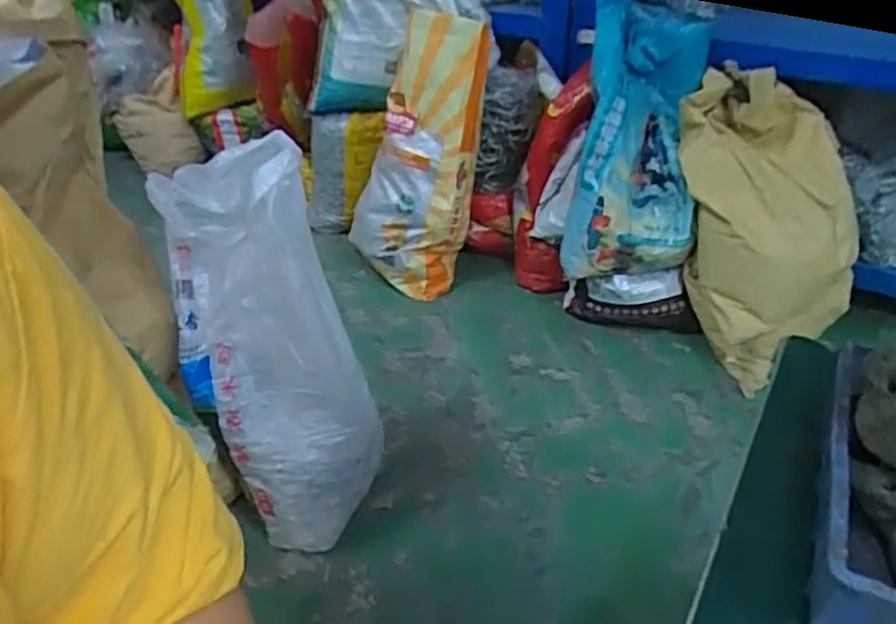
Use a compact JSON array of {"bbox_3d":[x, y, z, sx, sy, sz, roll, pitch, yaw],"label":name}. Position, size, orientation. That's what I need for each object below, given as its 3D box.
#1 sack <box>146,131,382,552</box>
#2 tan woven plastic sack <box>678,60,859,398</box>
[{"bbox_3d":[-0.284,0.050,1.143,0.259,0.660,0.162,-16,-2,-20],"label":"sack"},{"bbox_3d":[0.655,-0.192,1.450,0.297,0.624,0.213,-1,-8,0],"label":"tan woven plastic sack"}]

